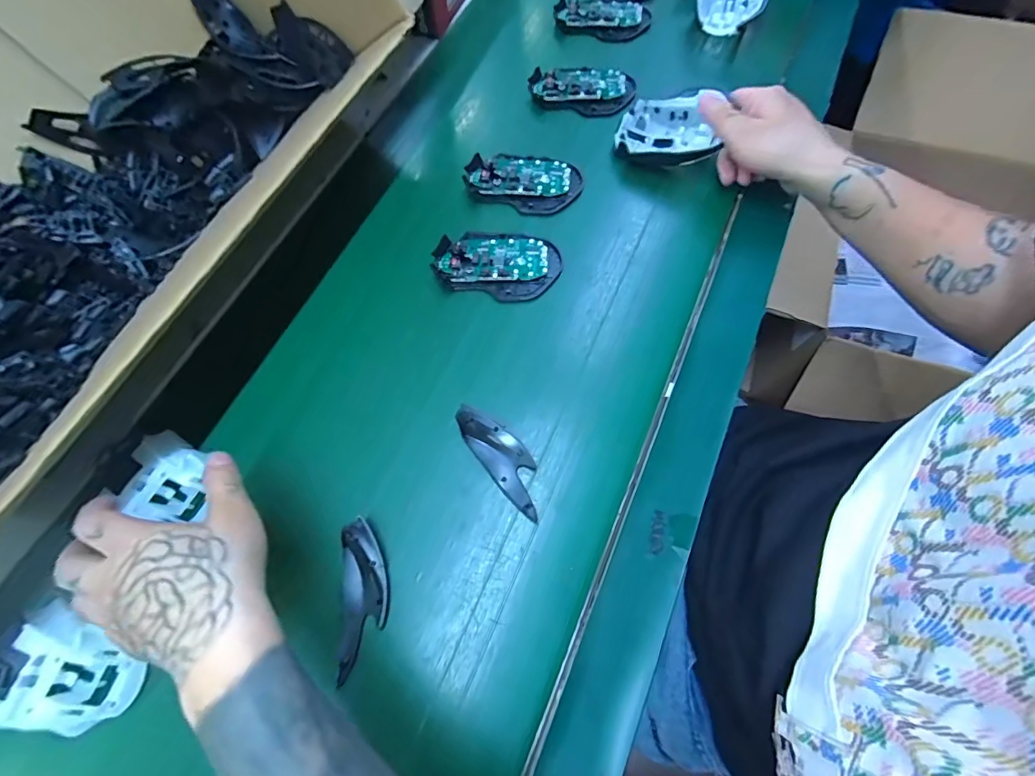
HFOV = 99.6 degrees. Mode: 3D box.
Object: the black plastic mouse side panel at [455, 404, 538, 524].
[{"bbox_3d":[-0.011,0.053,0.338,0.033,0.014,0.098,-37,73,-12],"label":"black plastic mouse side panel"}]

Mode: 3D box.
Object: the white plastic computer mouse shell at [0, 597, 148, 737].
[{"bbox_3d":[-0.308,0.188,0.289,0.097,0.034,0.063,12,70,6],"label":"white plastic computer mouse shell"}]

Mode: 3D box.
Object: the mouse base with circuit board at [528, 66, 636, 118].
[{"bbox_3d":[0.071,-0.334,0.488,0.115,0.016,0.065,5,70,3],"label":"mouse base with circuit board"}]

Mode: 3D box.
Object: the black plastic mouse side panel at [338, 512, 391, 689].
[{"bbox_3d":[-0.109,0.145,0.308,0.034,0.015,0.097,-10,70,-2],"label":"black plastic mouse side panel"}]

